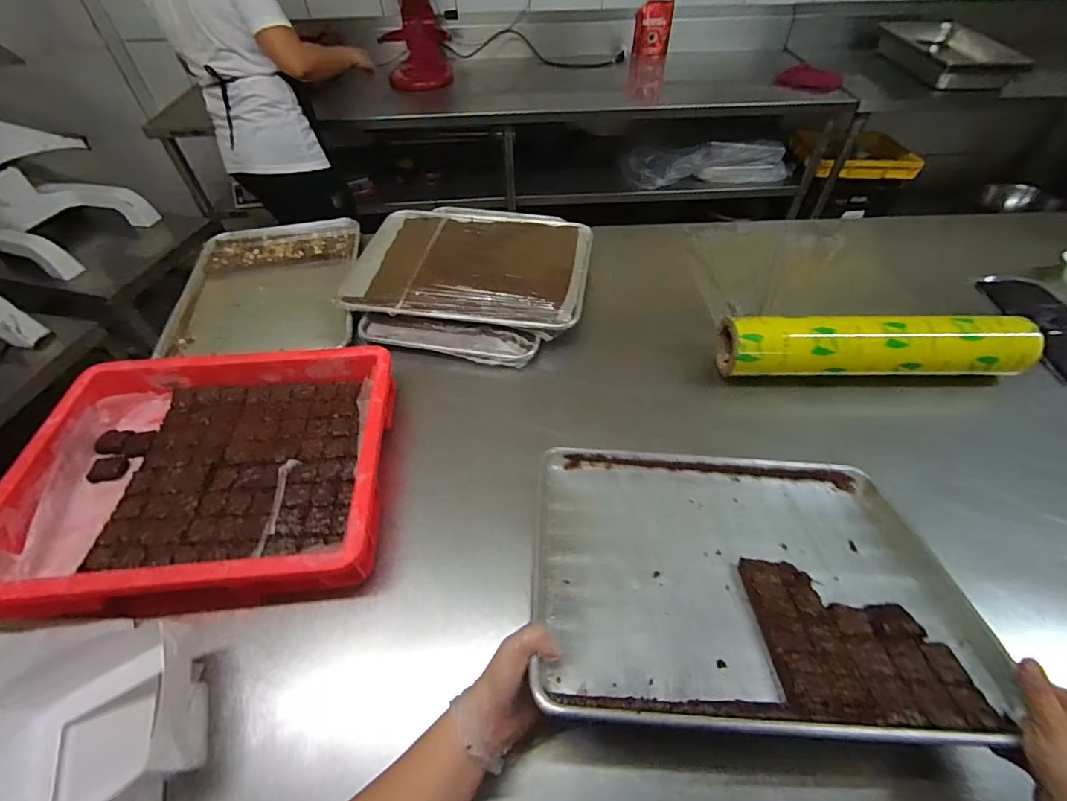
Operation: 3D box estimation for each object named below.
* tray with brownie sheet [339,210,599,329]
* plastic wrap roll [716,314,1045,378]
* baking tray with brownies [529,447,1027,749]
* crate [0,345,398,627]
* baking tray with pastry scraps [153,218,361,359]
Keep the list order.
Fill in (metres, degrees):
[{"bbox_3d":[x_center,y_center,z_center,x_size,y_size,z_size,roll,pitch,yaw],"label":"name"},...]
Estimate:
[{"bbox_3d":[-0.118,-0.268,0.895,0.433,0.022,0.324,7,51,6],"label":"tray with brownie sheet"},{"bbox_3d":[0.529,-0.080,0.721,0.448,0.092,0.085,-1,51,0],"label":"plastic wrap roll"},{"bbox_3d":[0.220,0.178,0.509,0.424,0.025,0.327,4,34,1],"label":"baking tray with brownies"},{"bbox_3d":[-0.422,0.084,0.620,0.441,0.074,0.344,-3,51,-2],"label":"crate"},{"bbox_3d":[-0.514,-0.238,0.925,0.321,0.035,0.407,-9,51,-6],"label":"baking tray with pastry scraps"}]

